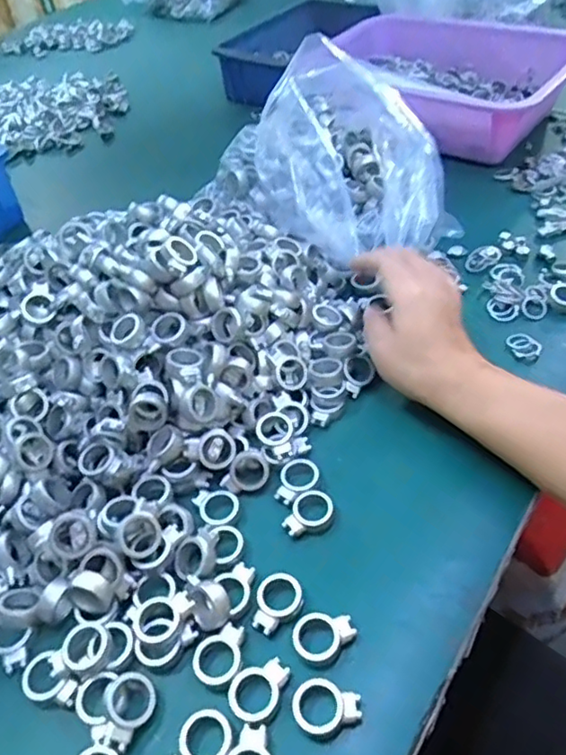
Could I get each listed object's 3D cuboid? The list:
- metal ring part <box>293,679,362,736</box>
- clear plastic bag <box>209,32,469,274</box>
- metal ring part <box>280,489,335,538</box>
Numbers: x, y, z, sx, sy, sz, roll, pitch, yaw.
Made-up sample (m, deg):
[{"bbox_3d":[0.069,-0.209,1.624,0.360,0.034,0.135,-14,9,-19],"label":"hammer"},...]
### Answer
[{"bbox_3d":[0.022,0.169,0.307,0.034,0.010,0.025,1,47,6],"label":"metal ring part"},{"bbox_3d":[0.047,-0.203,0.557,0.143,0.122,0.218,-34,53,-25],"label":"clear plastic bag"},{"bbox_3d":[0.017,0.087,0.385,0.026,0.008,0.033,32,57,30],"label":"metal ring part"}]

